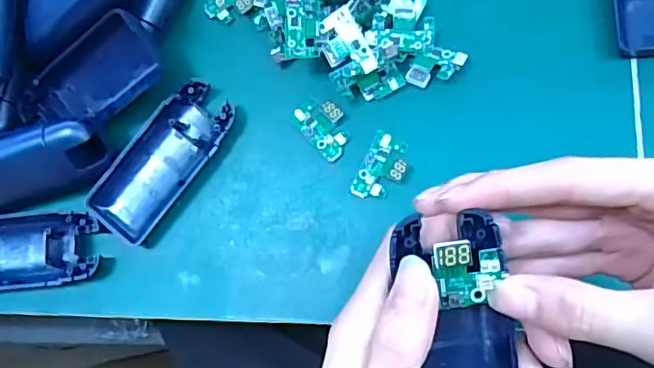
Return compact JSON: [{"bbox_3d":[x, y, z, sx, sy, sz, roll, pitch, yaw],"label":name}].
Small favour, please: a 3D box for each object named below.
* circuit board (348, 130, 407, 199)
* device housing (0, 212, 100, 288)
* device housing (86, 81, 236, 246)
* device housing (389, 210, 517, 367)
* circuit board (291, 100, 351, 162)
[{"bbox_3d":[0.032,-0.010,0.336,0.025,0.010,0.040,24,84,13],"label":"circuit board"},{"bbox_3d":[-0.189,0.041,0.362,0.101,0.019,0.043,-6,78,8],"label":"device housing"},{"bbox_3d":[-0.101,-0.015,0.358,0.043,0.012,0.102,37,87,14],"label":"device housing"},{"bbox_3d":[0.050,0.064,0.217,0.039,0.016,0.102,-6,101,5],"label":"device housing"},{"bbox_3d":[-0.001,-0.034,0.349,0.025,0.006,0.038,-41,76,0],"label":"circuit board"}]

